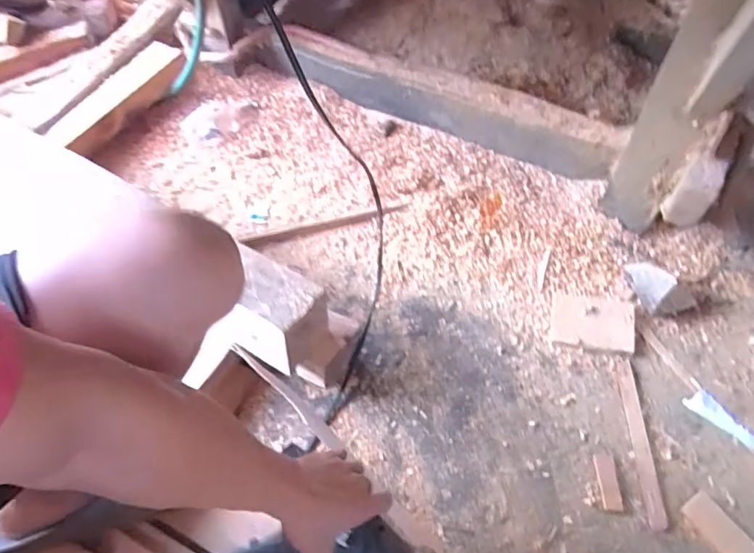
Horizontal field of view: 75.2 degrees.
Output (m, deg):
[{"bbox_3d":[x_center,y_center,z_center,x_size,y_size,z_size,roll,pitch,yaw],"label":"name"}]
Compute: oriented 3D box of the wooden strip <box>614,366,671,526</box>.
[{"bbox_3d":[0.376,0.232,0.701,0.026,0.004,0.230,1,56,4],"label":"wooden strip"}]

